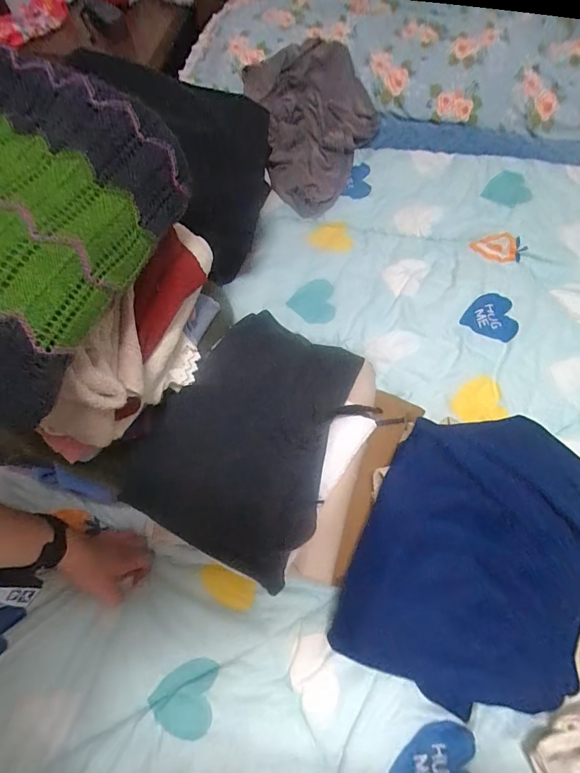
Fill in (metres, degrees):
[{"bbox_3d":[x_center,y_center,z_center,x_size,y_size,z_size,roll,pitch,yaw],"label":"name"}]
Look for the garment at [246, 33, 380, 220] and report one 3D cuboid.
[{"bbox_3d":[0.045,-0.471,0.721,0.219,0.136,0.282,-14,69,-4],"label":"garment"}]

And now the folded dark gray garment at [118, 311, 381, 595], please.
[{"bbox_3d":[-0.045,0.041,0.502,0.202,0.041,0.292,27,70,14],"label":"folded dark gray garment"}]

